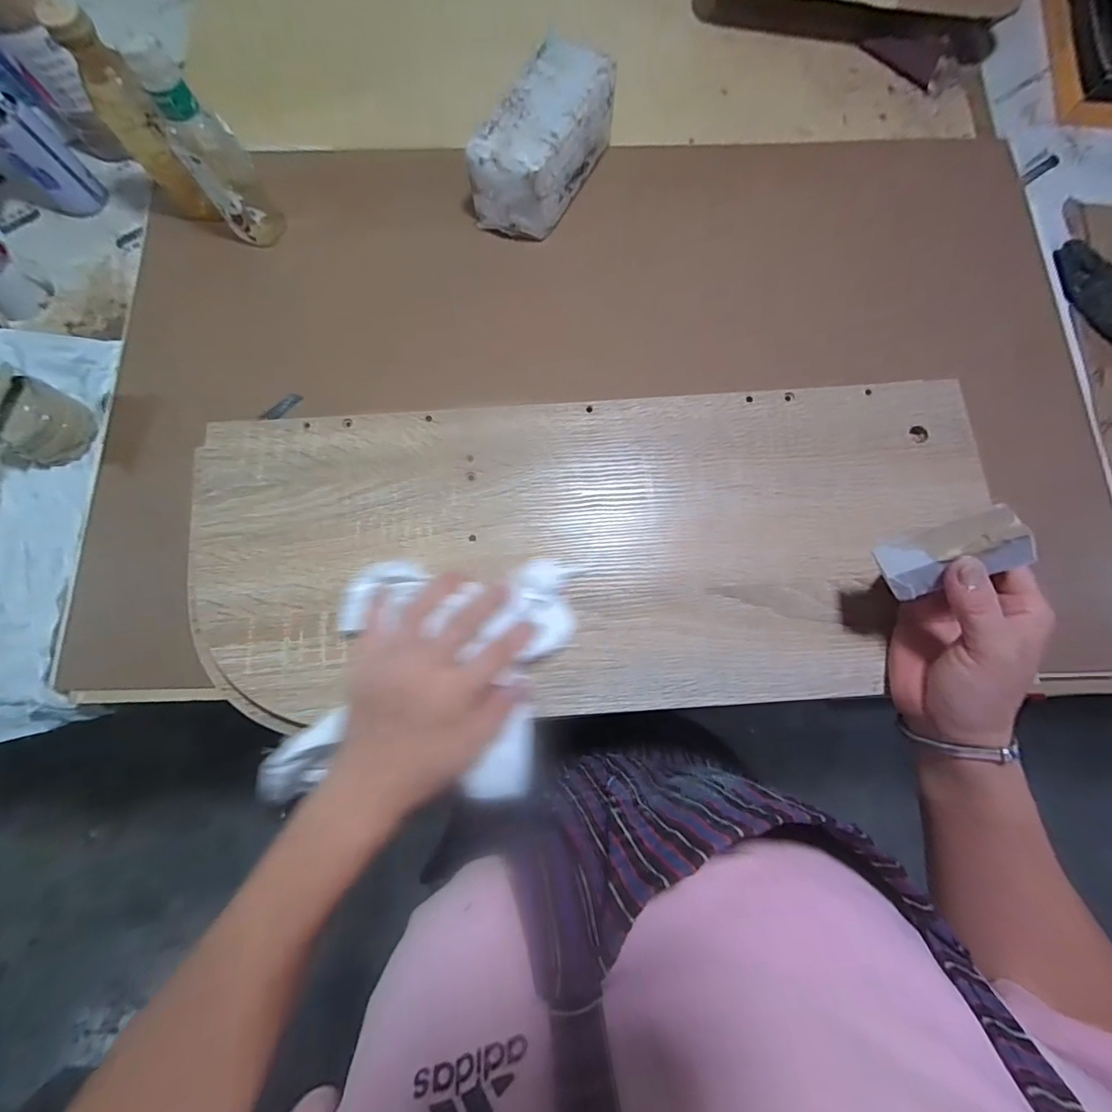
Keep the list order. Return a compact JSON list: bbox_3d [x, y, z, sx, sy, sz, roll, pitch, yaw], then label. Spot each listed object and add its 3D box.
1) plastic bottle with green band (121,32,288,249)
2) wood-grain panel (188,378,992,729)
[{"bbox_3d":[-0.395,-0.458,0.533,0.069,0.189,0.056,-30,79,-5],"label":"plastic bottle with green band"},{"bbox_3d":[0.024,-0.008,0.349,0.576,0.012,0.231,-2,78,0],"label":"wood-grain panel"}]

